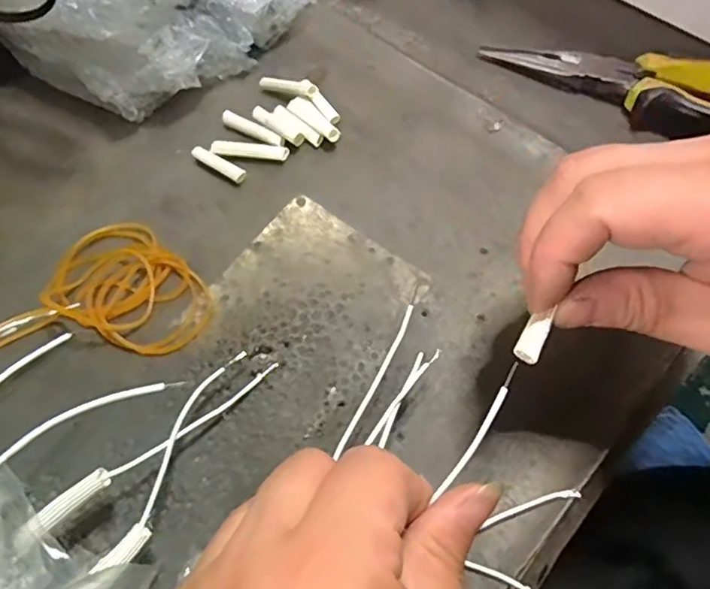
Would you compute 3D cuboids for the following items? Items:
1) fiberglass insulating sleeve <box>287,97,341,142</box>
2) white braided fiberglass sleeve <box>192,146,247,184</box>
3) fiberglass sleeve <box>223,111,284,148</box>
[{"bbox_3d":[-0.024,-0.100,0.325,0.011,0.011,0.041,-39,67,-18],"label":"fiberglass insulating sleeve"},{"bbox_3d":[-0.077,-0.073,0.314,0.035,0.005,0.009,31,66,17],"label":"white braided fiberglass sleeve"},{"bbox_3d":[-0.059,-0.095,0.323,0.044,0.005,0.009,31,66,16],"label":"fiberglass sleeve"}]

